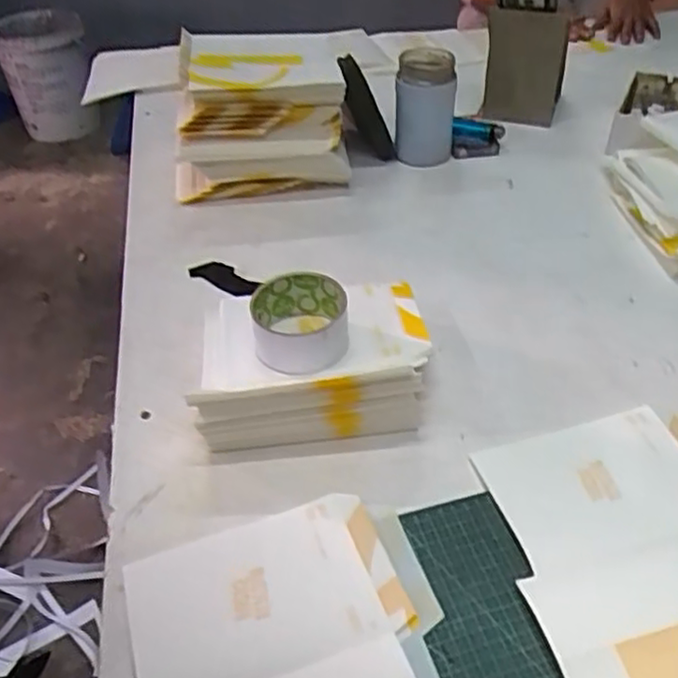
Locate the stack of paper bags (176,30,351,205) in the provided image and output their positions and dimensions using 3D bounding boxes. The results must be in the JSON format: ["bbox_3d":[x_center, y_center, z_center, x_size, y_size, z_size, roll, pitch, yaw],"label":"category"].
[{"bbox_3d":[-0.102,-0.305,0.926,0.218,0.148,0.213,0,42,1],"label":"stack of paper bags"}]

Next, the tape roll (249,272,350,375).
[{"bbox_3d":[-0.033,-0.014,0.598,0.078,0.041,0.080,-3,42,-2],"label":"tape roll"}]

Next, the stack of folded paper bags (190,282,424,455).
[{"bbox_3d":[-0.022,0.009,0.608,0.194,0.075,0.160,-6,42,-5],"label":"stack of folded paper bags"}]

